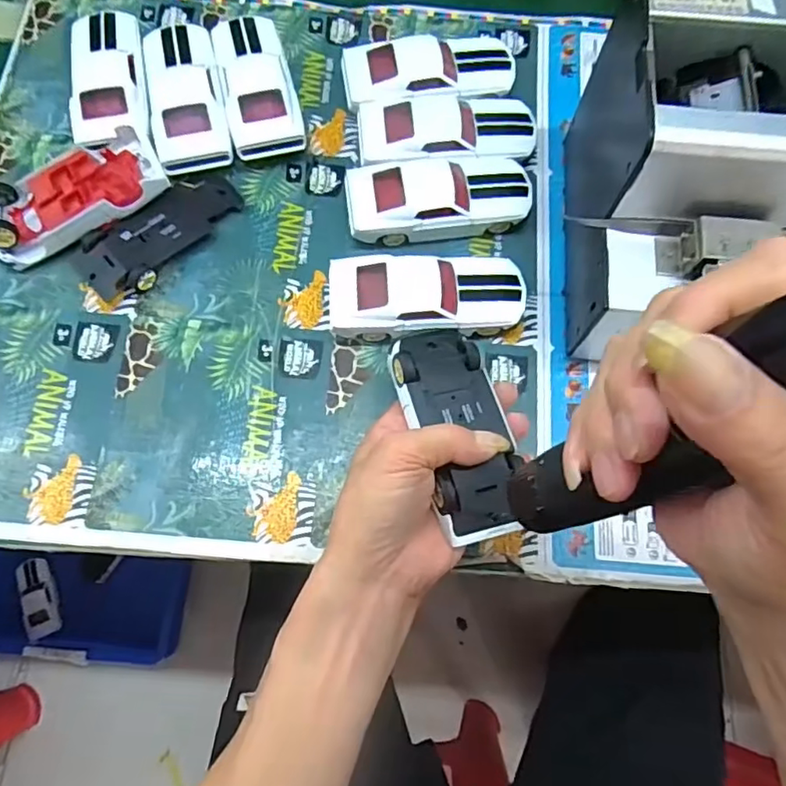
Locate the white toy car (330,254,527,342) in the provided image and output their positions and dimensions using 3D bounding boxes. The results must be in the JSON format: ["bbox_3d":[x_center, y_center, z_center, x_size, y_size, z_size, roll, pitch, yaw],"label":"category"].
[{"bbox_3d":[0.023,-0.061,0.392,0.127,0.035,0.058,-1,71,-1],"label":"white toy car"}]

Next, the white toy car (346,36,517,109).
[{"bbox_3d":[0.028,-0.245,0.449,0.131,0.034,0.063,-7,73,-3],"label":"white toy car"}]

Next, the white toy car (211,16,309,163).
[{"bbox_3d":[-0.103,-0.234,0.443,0.054,0.032,0.129,-14,74,-6],"label":"white toy car"}]

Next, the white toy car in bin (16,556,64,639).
[{"bbox_3d":[-0.600,0.348,0.990,0.048,0.035,0.130,-11,72,-5],"label":"white toy car in bin"}]

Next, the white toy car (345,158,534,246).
[{"bbox_3d":[0.034,-0.138,0.412,0.129,0.029,0.054,-5,75,-2],"label":"white toy car"}]

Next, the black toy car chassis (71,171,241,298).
[{"bbox_3d":[-0.162,-0.113,0.411,0.118,0.019,0.047,-42,79,-10],"label":"black toy car chassis"}]

